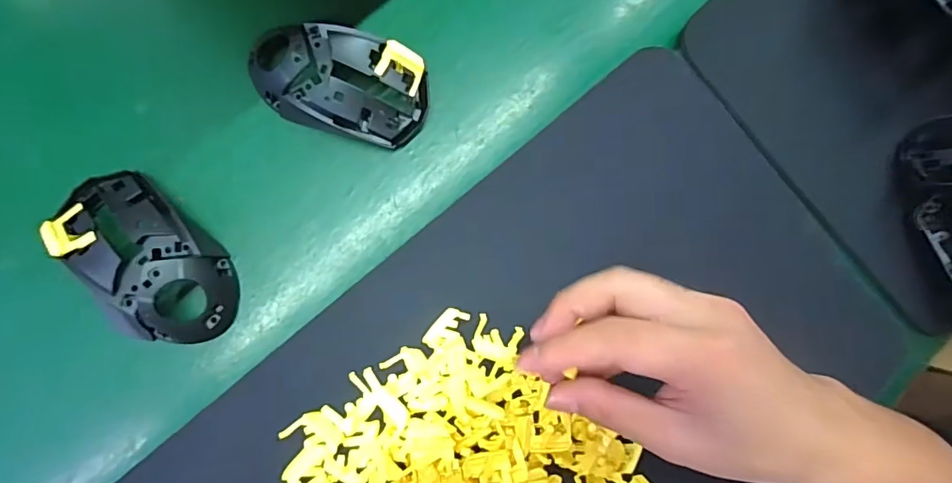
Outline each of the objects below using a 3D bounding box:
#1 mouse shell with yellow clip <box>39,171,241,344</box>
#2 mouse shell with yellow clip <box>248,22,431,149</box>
[{"bbox_3d":[-0.194,0.009,0.297,0.062,0.033,0.114,-42,89,-11],"label":"mouse shell with yellow clip"},{"bbox_3d":[-0.084,-0.105,0.324,0.107,0.041,0.072,13,80,-5],"label":"mouse shell with yellow clip"}]

